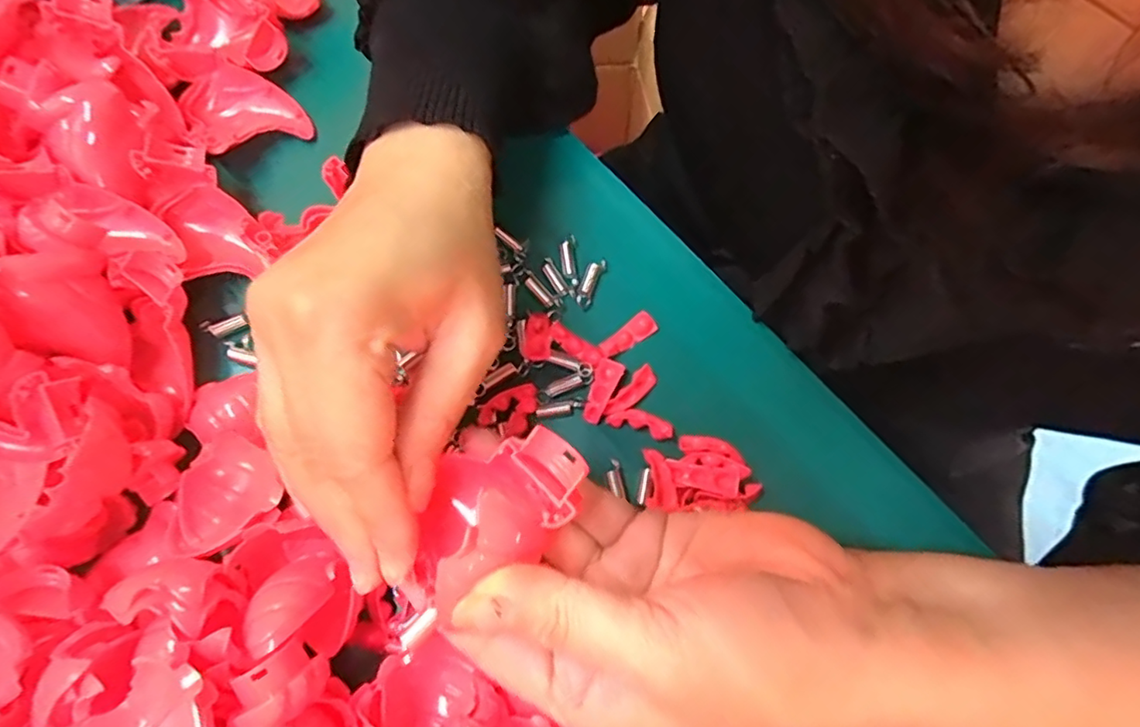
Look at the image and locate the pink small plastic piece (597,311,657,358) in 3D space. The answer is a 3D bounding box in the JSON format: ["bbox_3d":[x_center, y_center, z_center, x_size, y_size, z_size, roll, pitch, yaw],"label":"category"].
[{"bbox_3d":[0.027,-0.013,0.276,0.030,0.004,0.011,-36,76,-10],"label":"pink small plastic piece"}]

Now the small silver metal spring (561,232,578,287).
[{"bbox_3d":[-0.001,-0.051,0.285,0.007,0.004,0.027,-3,73,0],"label":"small silver metal spring"}]

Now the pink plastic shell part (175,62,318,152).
[{"bbox_3d":[-0.171,-0.132,0.304,0.051,0.018,0.054,-36,76,-10],"label":"pink plastic shell part"}]

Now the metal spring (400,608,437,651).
[{"bbox_3d":[-0.048,0.083,0.184,0.004,0.004,0.015,42,89,12],"label":"metal spring"}]

